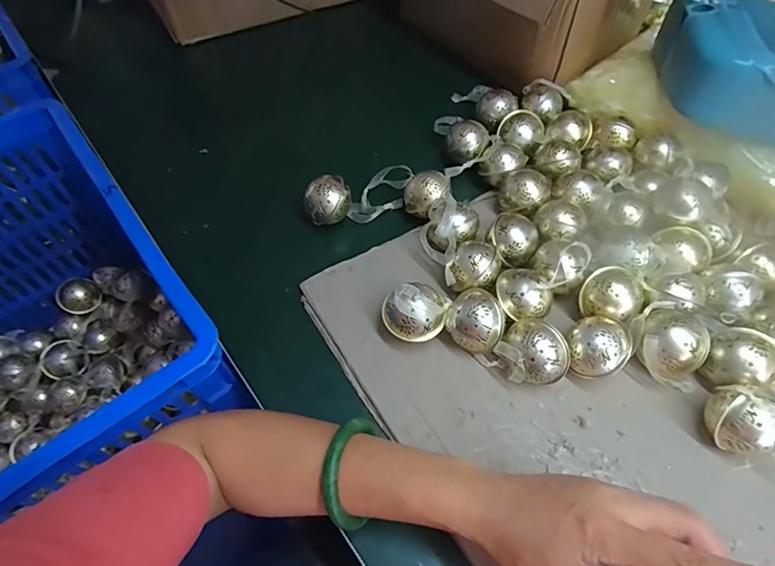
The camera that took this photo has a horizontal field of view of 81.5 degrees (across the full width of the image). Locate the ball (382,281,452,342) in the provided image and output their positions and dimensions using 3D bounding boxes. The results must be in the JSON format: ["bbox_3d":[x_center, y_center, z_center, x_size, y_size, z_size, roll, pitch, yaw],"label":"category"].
[{"bbox_3d":[0.027,0.027,0.427,0.059,0.063,0.049,-19,58,-14],"label":"ball"}]

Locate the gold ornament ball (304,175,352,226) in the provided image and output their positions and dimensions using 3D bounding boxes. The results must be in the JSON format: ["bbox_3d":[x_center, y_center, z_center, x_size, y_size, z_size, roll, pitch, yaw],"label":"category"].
[{"bbox_3d":[-0.067,-0.092,0.523,0.044,0.048,0.051,36,62,21],"label":"gold ornament ball"}]

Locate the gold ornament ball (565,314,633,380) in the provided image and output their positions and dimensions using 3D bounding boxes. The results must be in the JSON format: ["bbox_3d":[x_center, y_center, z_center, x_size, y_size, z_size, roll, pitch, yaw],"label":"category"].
[{"bbox_3d":[0.193,0.061,0.418,0.056,0.050,0.061,28,60,17],"label":"gold ornament ball"}]

